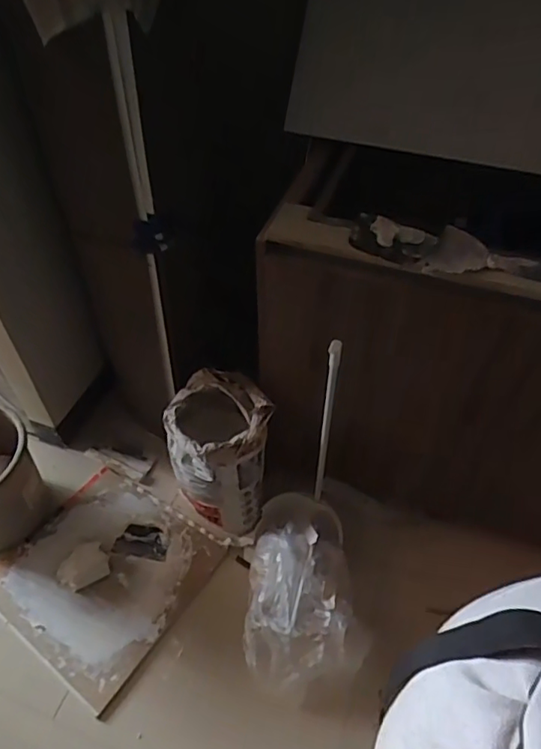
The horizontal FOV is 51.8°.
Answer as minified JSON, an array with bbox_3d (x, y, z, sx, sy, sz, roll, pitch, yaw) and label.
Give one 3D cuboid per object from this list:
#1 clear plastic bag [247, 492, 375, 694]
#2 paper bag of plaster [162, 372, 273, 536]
[{"bbox_3d":[0.062,0.494,1.345,0.276,0.138,0.431,-8,50,-5],"label":"clear plastic bag"},{"bbox_3d":[-0.128,0.203,1.423,0.249,0.399,0.221,18,53,16],"label":"paper bag of plaster"}]

